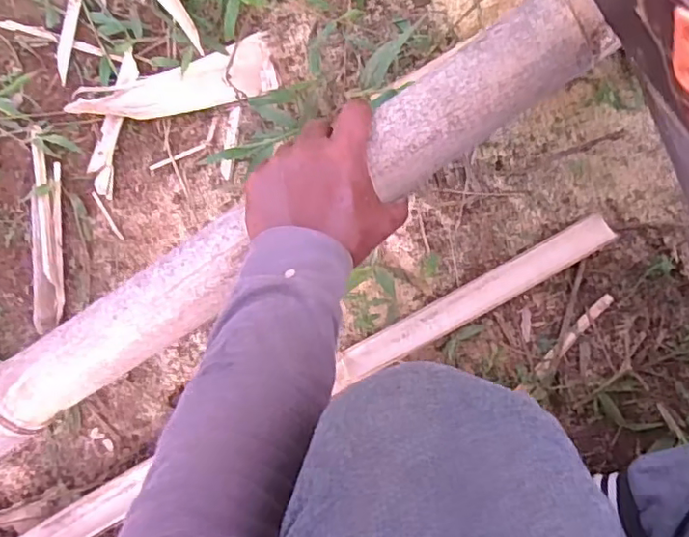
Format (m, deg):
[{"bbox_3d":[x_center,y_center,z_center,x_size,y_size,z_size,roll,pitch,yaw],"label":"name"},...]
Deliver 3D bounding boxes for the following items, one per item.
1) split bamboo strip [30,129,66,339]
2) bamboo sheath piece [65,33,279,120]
[{"bbox_3d":[-0.328,-0.041,0.654,0.037,0.011,0.215,-2,85,8],"label":"split bamboo strip"},{"bbox_3d":[-0.179,-0.189,0.633,0.214,0.028,0.059,-16,83,7],"label":"bamboo sheath piece"}]

